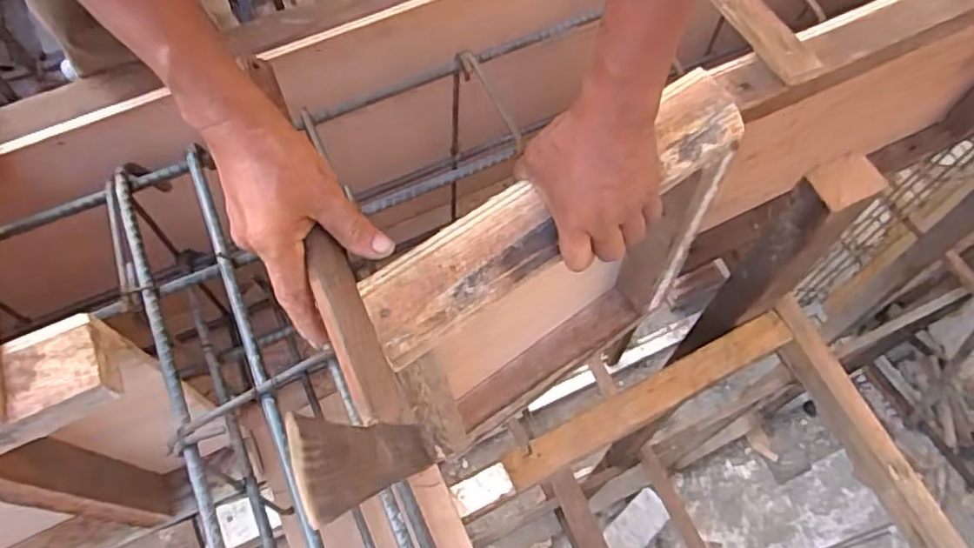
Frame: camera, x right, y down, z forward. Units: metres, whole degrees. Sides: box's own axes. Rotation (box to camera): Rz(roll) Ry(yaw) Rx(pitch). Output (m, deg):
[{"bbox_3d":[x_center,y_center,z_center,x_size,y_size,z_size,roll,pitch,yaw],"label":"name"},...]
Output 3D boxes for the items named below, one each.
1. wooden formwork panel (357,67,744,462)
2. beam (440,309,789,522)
[{"bbox_3d":[0.063,0.023,0.695,0.344,0.390,0.080,-32,68,-15],"label":"wooden formwork panel"},{"bbox_3d":[0.196,0.185,0.895,0.527,0.027,0.048,-26,67,-12],"label":"beam"}]

